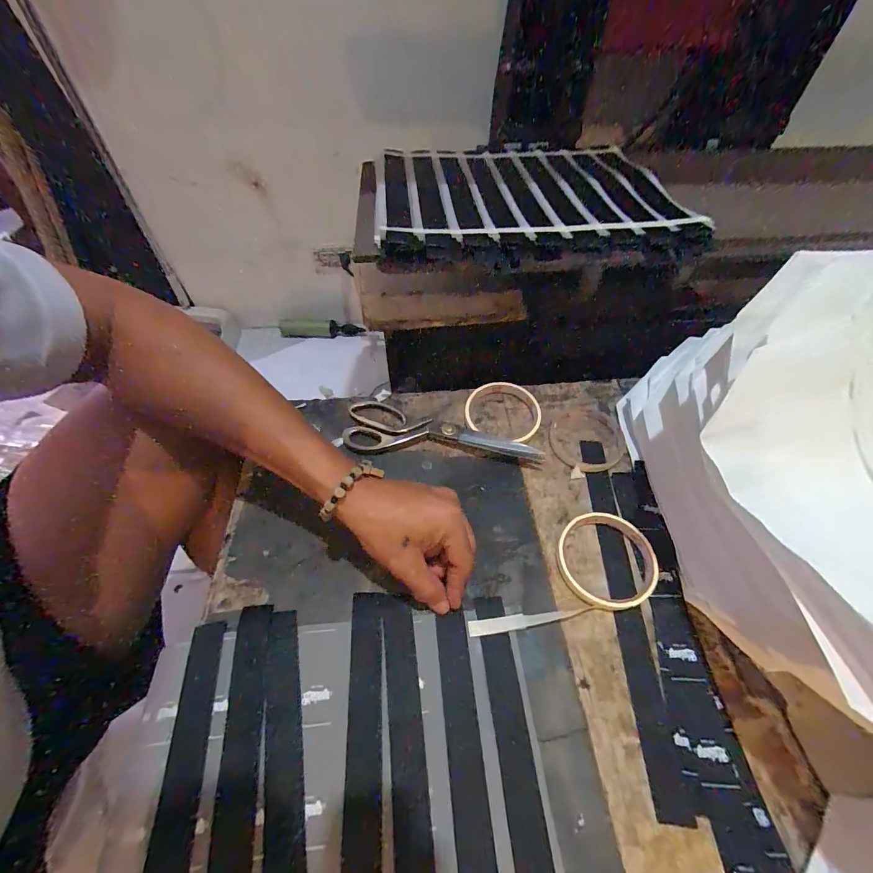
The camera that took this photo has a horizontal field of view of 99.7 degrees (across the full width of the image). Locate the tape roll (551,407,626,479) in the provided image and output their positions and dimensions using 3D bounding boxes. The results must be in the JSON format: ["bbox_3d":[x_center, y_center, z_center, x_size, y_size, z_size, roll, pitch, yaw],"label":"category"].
[{"bbox_3d":[0.172,0.001,0.422,0.080,0.011,0.091,-4,54,-5],"label":"tape roll"}]

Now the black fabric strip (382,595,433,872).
[{"bbox_3d":[-0.020,0.245,0.252,0.026,0.004,0.253,-5,54,-6],"label":"black fabric strip"}]

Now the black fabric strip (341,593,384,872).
[{"bbox_3d":[-0.049,0.258,0.242,0.026,0.006,0.288,-3,54,-4],"label":"black fabric strip"}]

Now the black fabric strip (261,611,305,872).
[{"bbox_3d":[-0.098,0.264,0.234,0.029,0.004,0.282,-6,54,-12],"label":"black fabric strip"}]

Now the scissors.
[{"bbox_3d":[0.007,-0.009,0.427,0.220,0.016,0.073,2,54,0],"label":"scissors"}]

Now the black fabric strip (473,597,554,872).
[{"bbox_3d":[0.060,0.258,0.248,0.025,0.005,0.276,-7,54,1],"label":"black fabric strip"}]

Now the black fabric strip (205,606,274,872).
[{"bbox_3d":[-0.128,0.265,0.229,0.030,0.007,0.294,-7,54,-6],"label":"black fabric strip"}]

